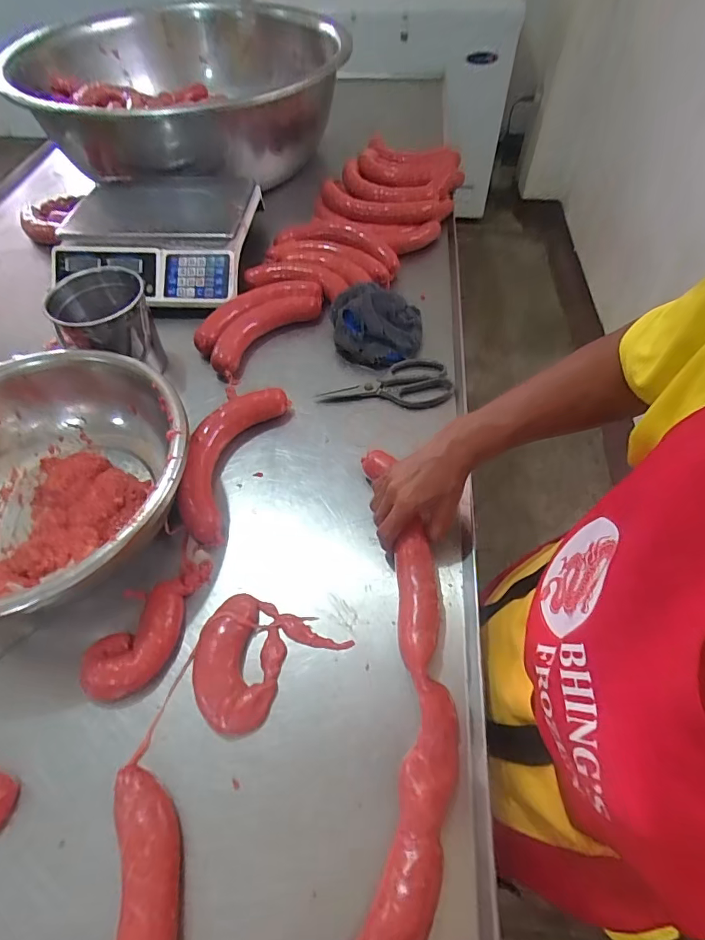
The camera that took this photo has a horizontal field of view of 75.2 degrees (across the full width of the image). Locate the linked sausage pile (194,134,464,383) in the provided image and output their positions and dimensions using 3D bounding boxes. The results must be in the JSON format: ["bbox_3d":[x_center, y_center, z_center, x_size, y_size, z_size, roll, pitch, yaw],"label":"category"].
[{"bbox_3d":[-0.014,-0.452,0.887,0.273,0.055,0.789,26,61,16],"label":"linked sausage pile"}]

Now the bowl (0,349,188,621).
[{"bbox_3d":[-0.350,0.022,0.541,0.314,0.125,0.334,0,57,0],"label":"bowl"}]

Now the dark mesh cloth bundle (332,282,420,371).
[{"bbox_3d":[0.039,-0.233,0.730,0.146,0.066,0.128,3,57,2],"label":"dark mesh cloth bundle"}]

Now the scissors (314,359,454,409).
[{"bbox_3d":[0.048,-0.132,0.701,0.201,0.011,0.094,-1,57,0],"label":"scissors"}]

